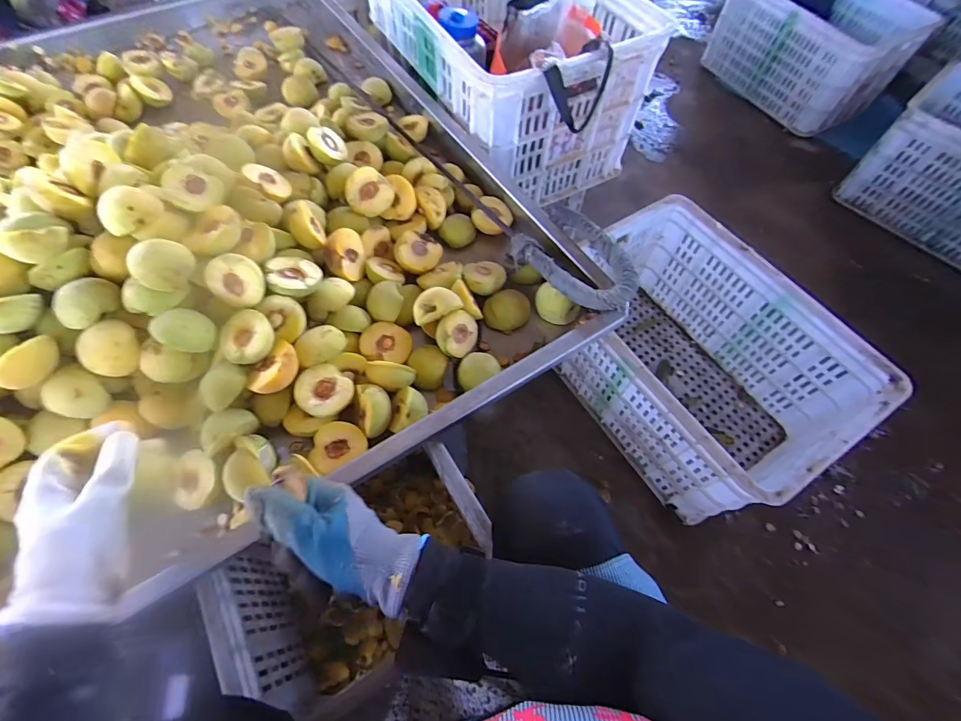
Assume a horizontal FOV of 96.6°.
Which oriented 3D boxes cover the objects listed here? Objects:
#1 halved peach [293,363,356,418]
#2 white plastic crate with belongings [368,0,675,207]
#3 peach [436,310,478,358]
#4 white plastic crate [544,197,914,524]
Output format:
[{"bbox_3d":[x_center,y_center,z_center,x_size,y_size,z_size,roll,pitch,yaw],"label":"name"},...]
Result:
[{"bbox_3d":[-0.174,0.035,0.478,0.057,0.023,0.057,5,68,-12],"label":"halved peach"},{"bbox_3d":[0.038,-0.593,0.852,0.361,0.269,0.546,-24,65,-14],"label":"white plastic crate with belongings"},{"bbox_3d":[-0.028,-0.032,0.535,0.052,0.022,0.056,2,89,-46],"label":"peach"},{"bbox_3d":[0.412,-0.003,0.866,0.373,0.288,0.524,-27,66,-15],"label":"white plastic crate"}]

